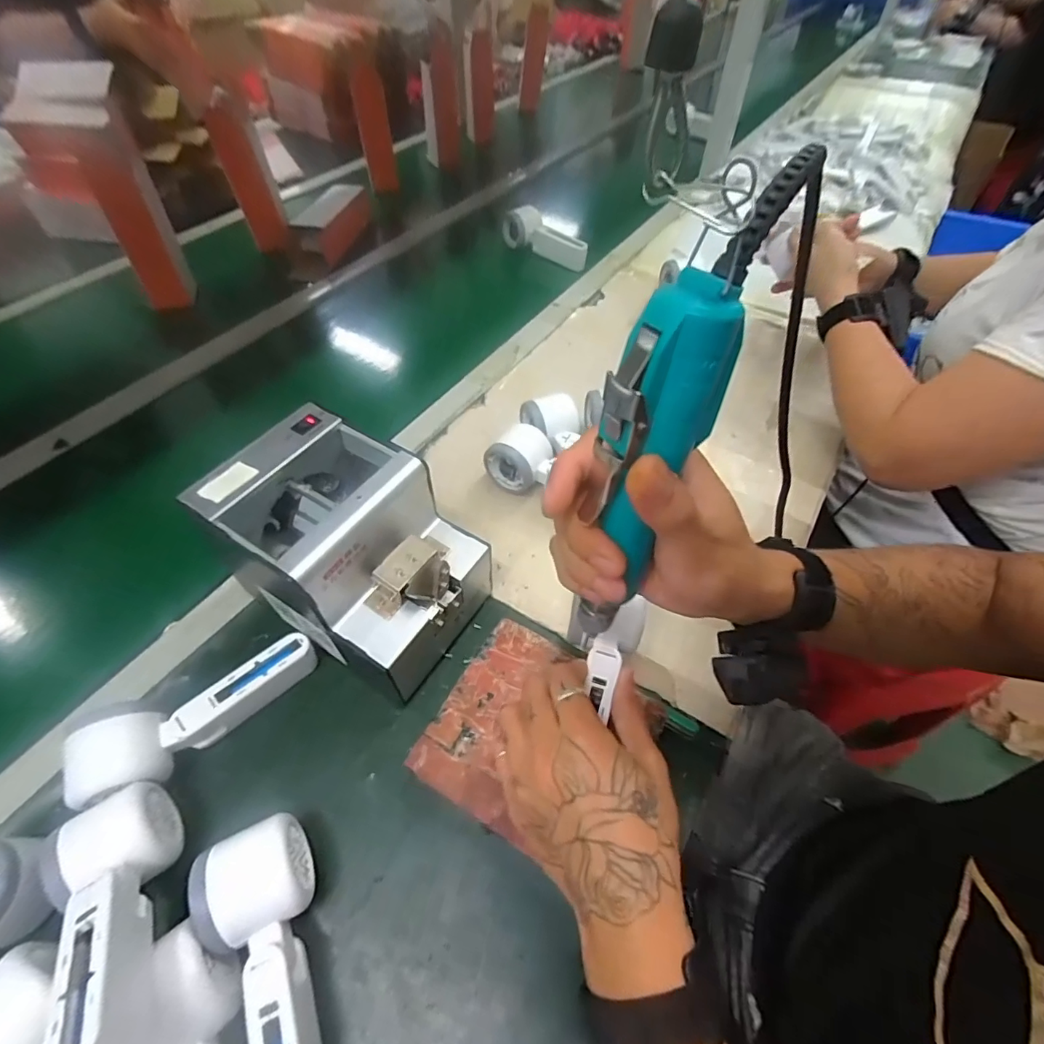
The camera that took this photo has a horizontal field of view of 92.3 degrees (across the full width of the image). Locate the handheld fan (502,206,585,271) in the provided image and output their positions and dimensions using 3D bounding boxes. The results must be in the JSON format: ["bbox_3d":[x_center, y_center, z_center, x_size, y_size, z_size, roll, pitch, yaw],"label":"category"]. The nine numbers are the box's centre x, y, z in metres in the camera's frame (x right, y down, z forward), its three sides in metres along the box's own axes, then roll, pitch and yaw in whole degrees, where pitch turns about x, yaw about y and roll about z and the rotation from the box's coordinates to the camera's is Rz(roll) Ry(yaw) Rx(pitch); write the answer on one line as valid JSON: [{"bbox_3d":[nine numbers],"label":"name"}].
[{"bbox_3d":[0.043,-0.474,0.839,0.155,0.059,0.045,33,59,22],"label":"handheld fan"}]

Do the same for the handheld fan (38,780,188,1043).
[{"bbox_3d":[-0.225,0.221,0.272,0.055,0.047,0.158,-32,33,-22],"label":"handheld fan"}]

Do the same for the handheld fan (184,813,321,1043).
[{"bbox_3d":[-0.140,0.262,0.284,0.056,0.054,0.163,-22,56,-16],"label":"handheld fan"}]

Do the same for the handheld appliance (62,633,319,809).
[{"bbox_3d":[-0.230,0.141,0.367,0.158,0.055,0.052,-25,57,-18],"label":"handheld appliance"}]

